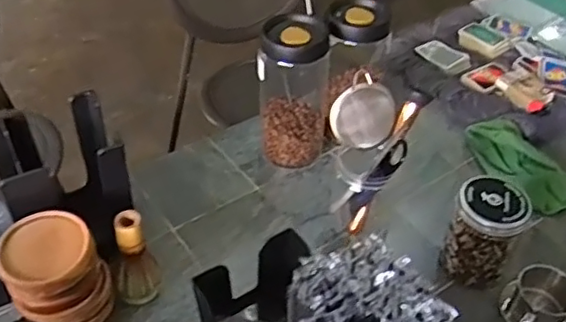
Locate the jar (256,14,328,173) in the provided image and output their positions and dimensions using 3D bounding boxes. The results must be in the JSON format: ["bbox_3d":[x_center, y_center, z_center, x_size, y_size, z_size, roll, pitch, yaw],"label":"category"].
[{"bbox_3d":[0.016,-0.105,0.919,0.101,0.230,0.096,1,44,-1],"label":"jar"}]

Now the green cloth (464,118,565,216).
[{"bbox_3d":[0.377,0.001,0.962,0.103,0.035,0.202,-22,49,-23],"label":"green cloth"}]

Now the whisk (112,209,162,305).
[{"bbox_3d":[-0.183,0.126,0.741,0.054,0.136,0.048,-9,45,-12],"label":"whisk"}]

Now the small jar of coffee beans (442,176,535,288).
[{"bbox_3d":[0.261,0.094,0.783,0.084,0.128,0.080,1,44,-1],"label":"small jar of coffee beans"}]

